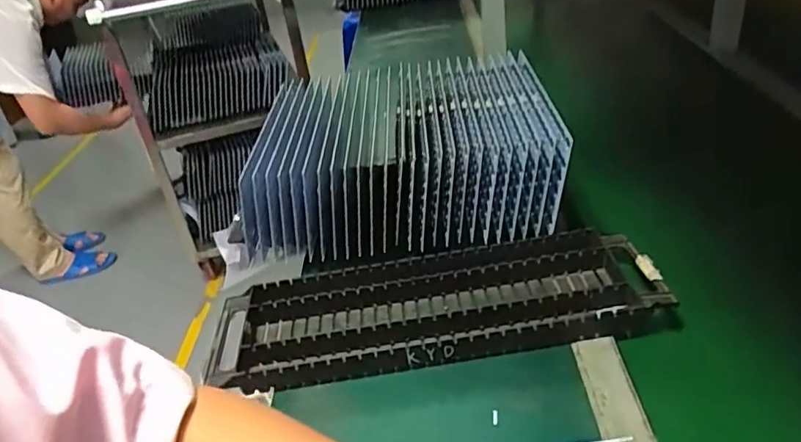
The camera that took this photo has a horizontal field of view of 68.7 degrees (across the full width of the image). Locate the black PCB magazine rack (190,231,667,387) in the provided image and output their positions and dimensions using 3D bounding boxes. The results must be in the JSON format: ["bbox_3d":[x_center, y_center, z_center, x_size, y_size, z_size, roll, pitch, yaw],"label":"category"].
[{"bbox_3d":[0.029,0.094,0.633,0.463,0.055,0.151,-11,30,-1],"label":"black PCB magazine rack"}]

